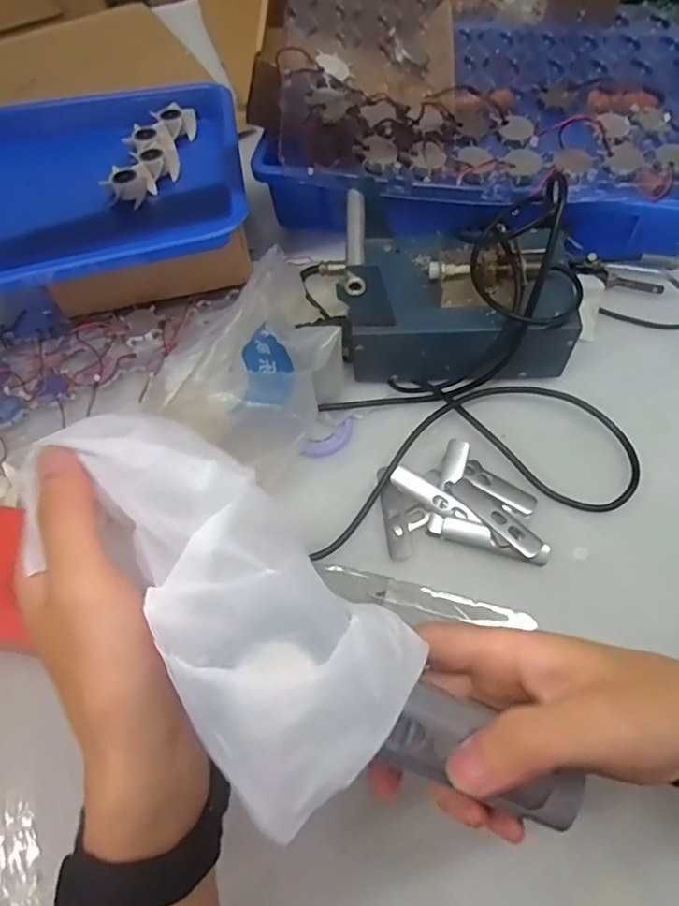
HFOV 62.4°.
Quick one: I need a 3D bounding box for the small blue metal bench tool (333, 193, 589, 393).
[{"bbox_3d":[0.096,-0.132,0.464,0.189,0.108,0.113,5,64,6],"label":"small blue metal bench tool"}]

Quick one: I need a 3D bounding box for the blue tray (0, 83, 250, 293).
[{"bbox_3d":[-0.252,-0.233,0.501,0.332,0.041,0.233,-14,61,-3],"label":"blue tray"}]

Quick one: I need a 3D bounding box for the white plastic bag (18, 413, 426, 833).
[{"bbox_3d":[-0.042,0.042,0.203,0.071,0.030,0.157,-37,72,-14],"label":"white plastic bag"}]

